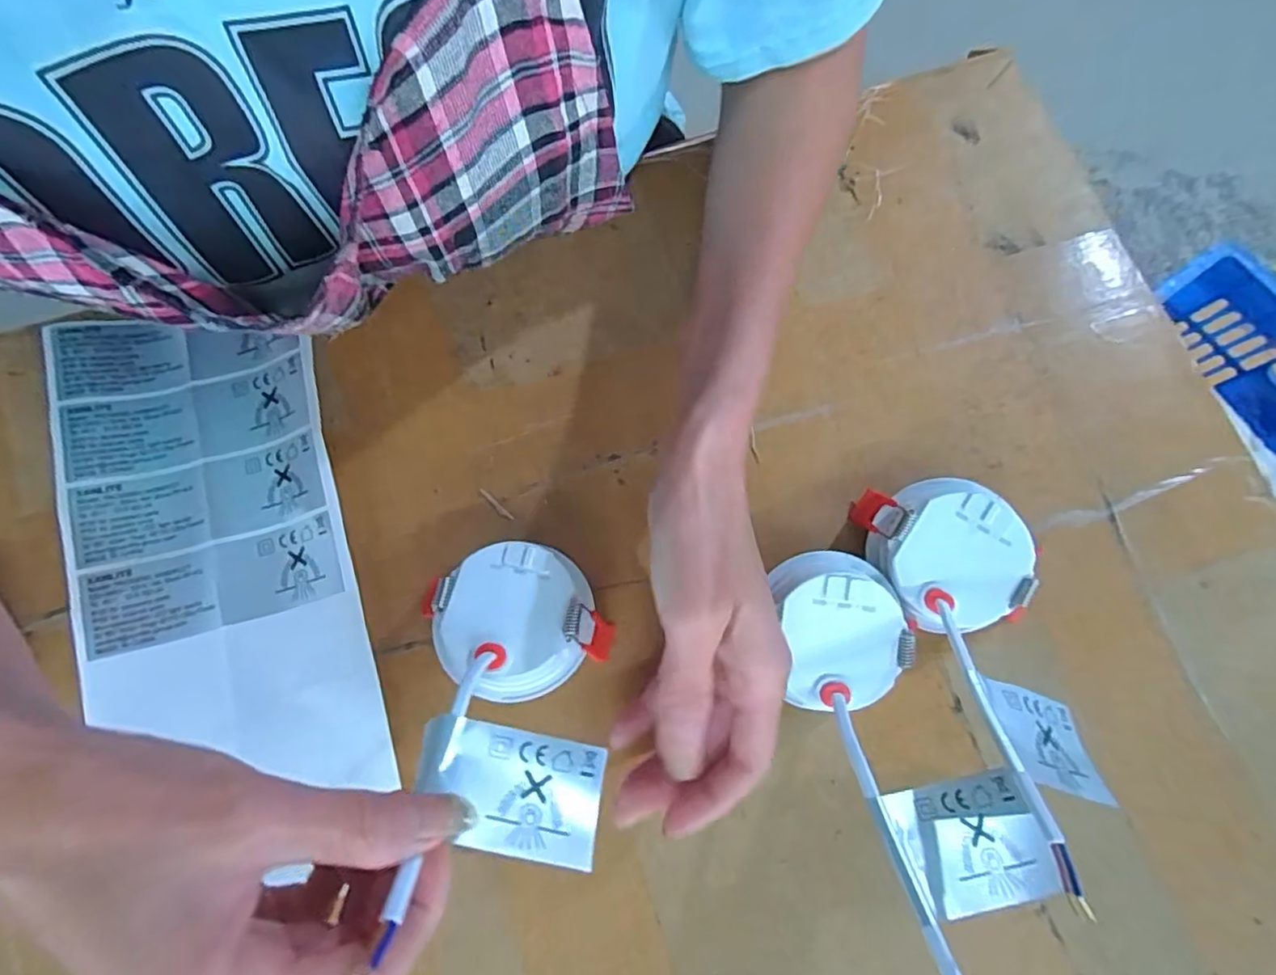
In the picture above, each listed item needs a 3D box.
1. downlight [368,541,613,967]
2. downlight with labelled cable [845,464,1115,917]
[{"bbox_3d":[-0.047,0.082,0.244,0.071,0.046,0.125,-13,40,-4],"label":"downlight"},{"bbox_3d":[0.148,0.063,0.249,0.060,0.037,0.163,-9,53,-3],"label":"downlight with labelled cable"}]

